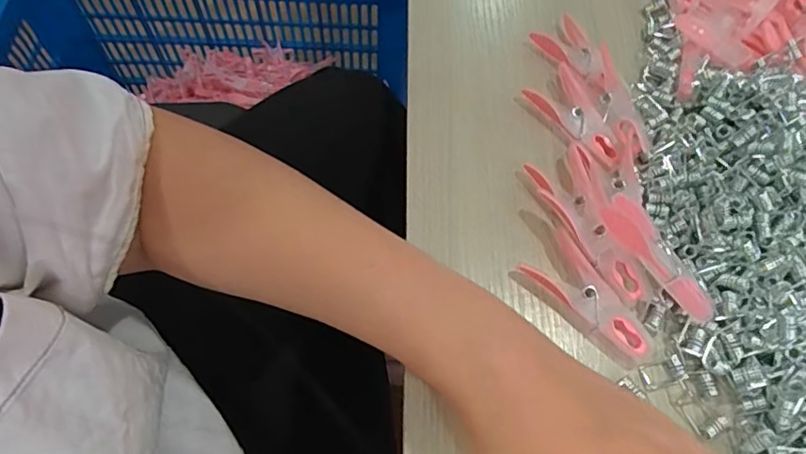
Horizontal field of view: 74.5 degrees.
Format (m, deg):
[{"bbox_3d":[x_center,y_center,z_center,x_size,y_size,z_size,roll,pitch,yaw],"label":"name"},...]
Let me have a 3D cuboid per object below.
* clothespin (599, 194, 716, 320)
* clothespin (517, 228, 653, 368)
[{"bbox_3d":[0.139,0.017,0.290,0.023,0.012,0.079,-30,69,-16],"label":"clothespin"},{"bbox_3d":[0.105,0.041,0.291,0.035,0.013,0.079,-37,71,-18],"label":"clothespin"}]

